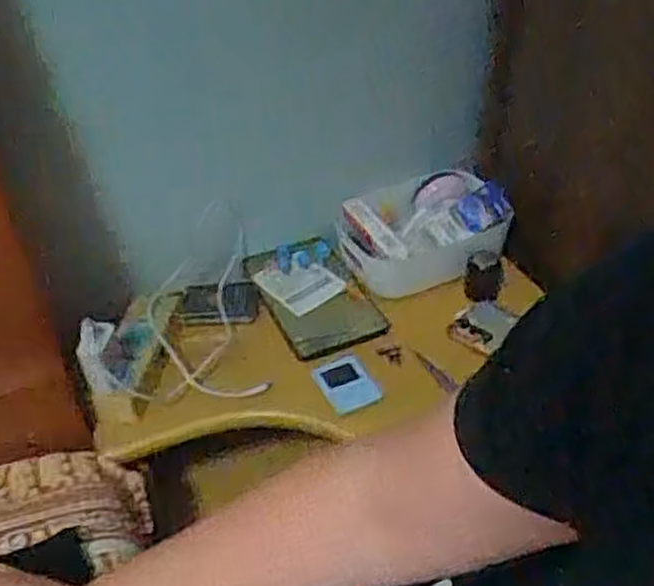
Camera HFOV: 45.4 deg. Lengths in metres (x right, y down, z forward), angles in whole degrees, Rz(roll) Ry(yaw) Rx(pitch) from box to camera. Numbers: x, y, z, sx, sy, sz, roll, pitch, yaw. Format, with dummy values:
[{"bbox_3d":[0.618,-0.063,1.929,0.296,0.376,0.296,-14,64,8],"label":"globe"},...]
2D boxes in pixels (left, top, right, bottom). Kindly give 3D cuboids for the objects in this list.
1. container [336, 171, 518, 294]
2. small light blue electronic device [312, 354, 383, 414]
[{"bbox_3d":[0.118,-0.074,0.972,0.197,0.089,0.144,-19,42,-18],"label":"container"},{"bbox_3d":[0.019,0.096,0.840,0.054,0.008,0.072,-19,42,-17],"label":"small light blue electronic device"}]

